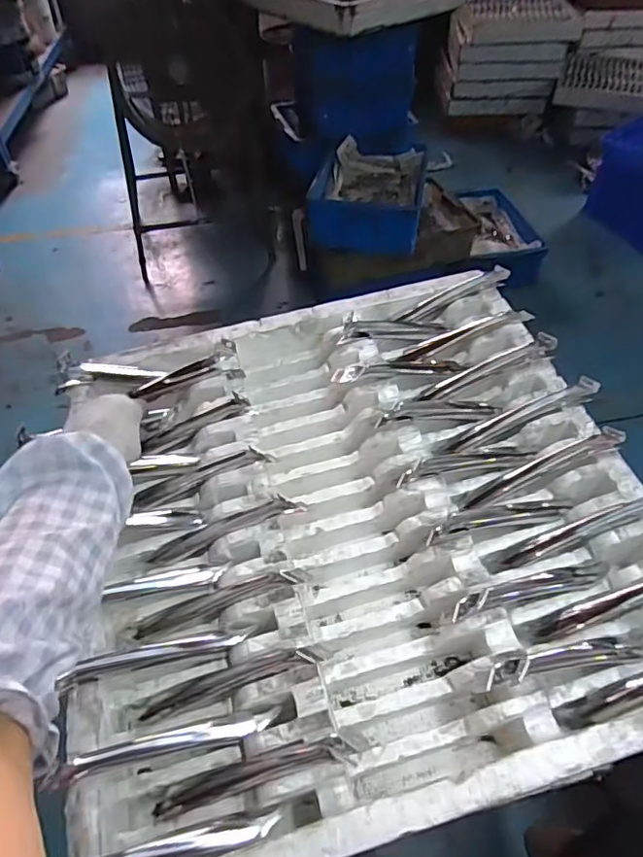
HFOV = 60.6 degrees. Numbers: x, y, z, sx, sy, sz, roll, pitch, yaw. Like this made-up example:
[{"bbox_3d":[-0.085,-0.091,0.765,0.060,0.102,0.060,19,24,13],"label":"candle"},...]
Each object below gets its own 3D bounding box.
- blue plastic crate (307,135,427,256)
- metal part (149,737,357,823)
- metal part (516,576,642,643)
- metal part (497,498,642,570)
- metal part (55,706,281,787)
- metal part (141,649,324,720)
[{"bbox_3d":[0.156,-0.767,1.819,0.356,0.143,0.408,8,52,7],"label":"blue plastic crate"},{"bbox_3d":[-0.052,0.270,0.431,0.158,0.033,0.023,-22,52,5],"label":"metal part"},{"bbox_3d":[0.262,0.147,0.478,0.178,0.032,0.028,-27,50,17],"label":"metal part"},{"bbox_3d":[0.247,0.093,0.512,0.166,0.028,0.026,-30,46,25],"label":"metal part"},{"bbox_3d":[-0.114,0.243,0.426,0.160,0.028,0.020,-2,49,-23],"label":"metal part"},{"bbox_3d":[-0.079,0.212,0.463,0.155,0.016,0.022,-24,51,11],"label":"metal part"}]

